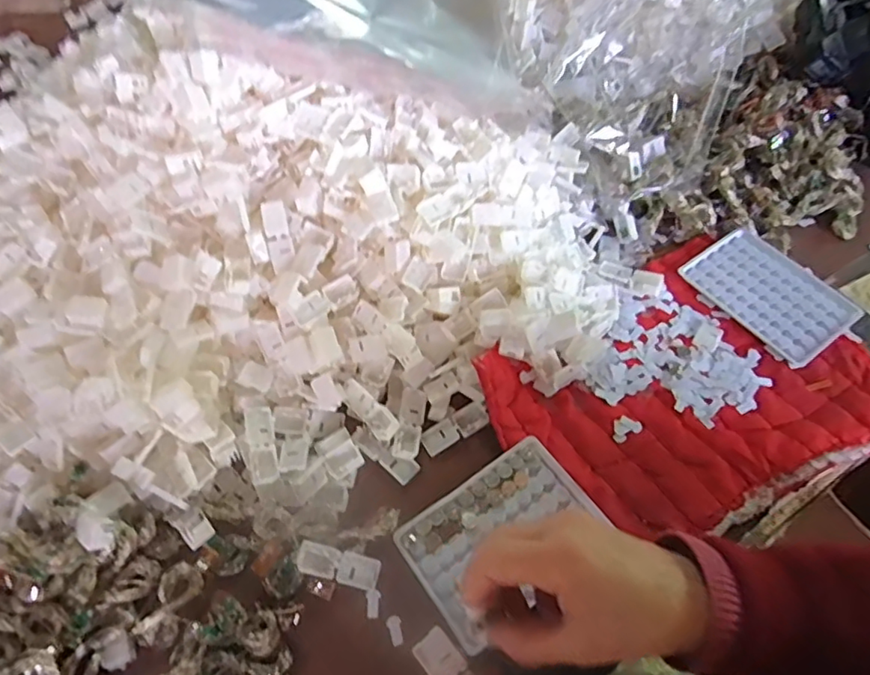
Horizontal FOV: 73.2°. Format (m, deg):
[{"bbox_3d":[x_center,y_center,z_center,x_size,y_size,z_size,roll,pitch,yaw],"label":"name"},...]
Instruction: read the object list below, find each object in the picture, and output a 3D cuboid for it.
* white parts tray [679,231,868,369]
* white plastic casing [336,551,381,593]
[{"bbox_3d":[0.298,-0.042,0.524,0.093,0.007,0.131,-30,61,-18],"label":"white parts tray"},{"bbox_3d":[-0.052,0.159,0.399,0.026,0.008,0.022,14,58,10],"label":"white plastic casing"}]

